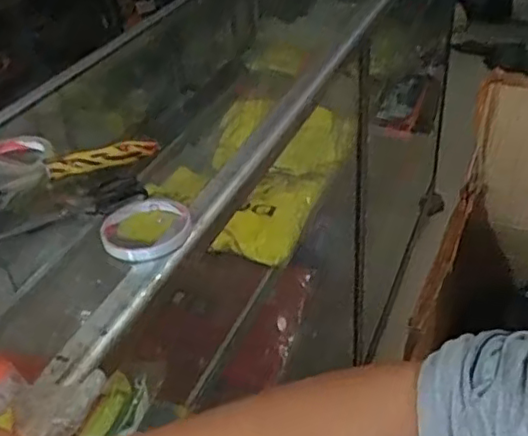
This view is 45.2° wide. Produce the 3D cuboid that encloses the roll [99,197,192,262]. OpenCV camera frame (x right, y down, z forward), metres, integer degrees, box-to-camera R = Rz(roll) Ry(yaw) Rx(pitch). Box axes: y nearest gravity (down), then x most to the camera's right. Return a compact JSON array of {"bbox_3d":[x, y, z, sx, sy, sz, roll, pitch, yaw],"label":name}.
[{"bbox_3d":[-0.109,0.010,0.590,0.083,0.017,0.083,-5,35,3],"label":"roll"}]

